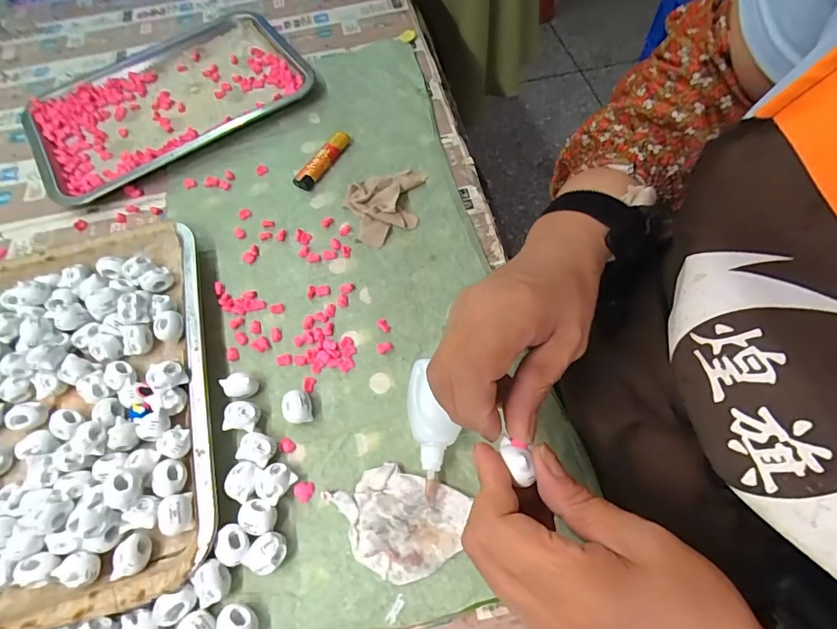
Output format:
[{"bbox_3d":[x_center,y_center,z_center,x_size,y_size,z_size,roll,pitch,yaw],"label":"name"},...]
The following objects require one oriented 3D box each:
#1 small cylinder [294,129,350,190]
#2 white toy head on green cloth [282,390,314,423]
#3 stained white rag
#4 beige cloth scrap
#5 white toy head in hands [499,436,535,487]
[{"bbox_3d":[-0.102,-0.162,0.455,0.019,0.019,0.076,29,68,17],"label":"small cylinder"},{"bbox_3d":[-0.094,0.073,0.339,0.022,0.018,0.024,-8,63,0],"label":"white toy head on green cloth"},{"bbox_3d":[-0.009,0.139,0.300,0.082,0.015,0.073,-24,64,-9],"label":"stained white rag"},{"bbox_3d":[-0.025,-0.108,0.418,0.084,0.017,0.064,-24,64,-8],"label":"beige cloth scrap"},{"bbox_3d":[0.054,0.078,0.235,0.013,0.011,0.027,-18,53,-6],"label":"white toy head in hands"}]

